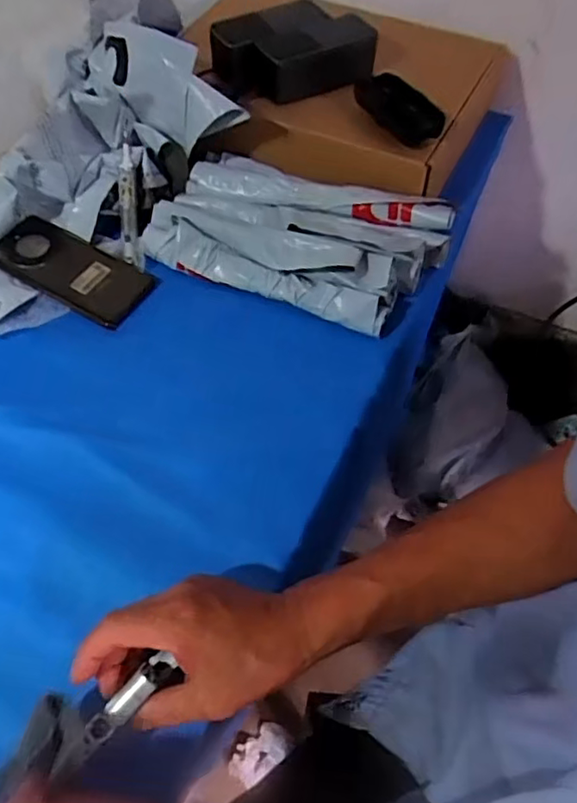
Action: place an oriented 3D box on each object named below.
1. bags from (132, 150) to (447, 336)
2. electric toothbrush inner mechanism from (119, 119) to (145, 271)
[{"bbox_3d":[0.003,-0.170,0.620,0.293,0.067,0.150,22,59,14],"label":"bags"},{"bbox_3d":[-0.171,-0.221,0.646,0.019,0.016,0.163,-5,82,-5],"label":"electric toothbrush inner mechanism"}]

